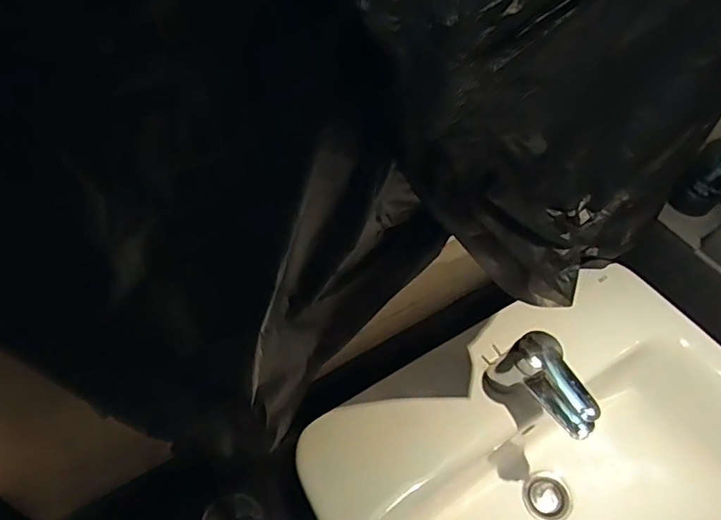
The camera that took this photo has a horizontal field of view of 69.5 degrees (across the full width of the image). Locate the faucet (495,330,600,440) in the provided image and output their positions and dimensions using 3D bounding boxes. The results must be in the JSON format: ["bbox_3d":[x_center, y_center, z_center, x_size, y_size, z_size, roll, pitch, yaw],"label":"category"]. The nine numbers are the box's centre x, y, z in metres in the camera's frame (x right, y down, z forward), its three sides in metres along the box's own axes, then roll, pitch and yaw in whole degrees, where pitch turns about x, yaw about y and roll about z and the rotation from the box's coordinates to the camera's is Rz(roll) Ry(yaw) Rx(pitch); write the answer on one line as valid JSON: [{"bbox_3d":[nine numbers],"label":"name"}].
[{"bbox_3d":[0.201,0.143,0.575,0.043,0.117,0.119,-21,55,-15],"label":"faucet"}]

